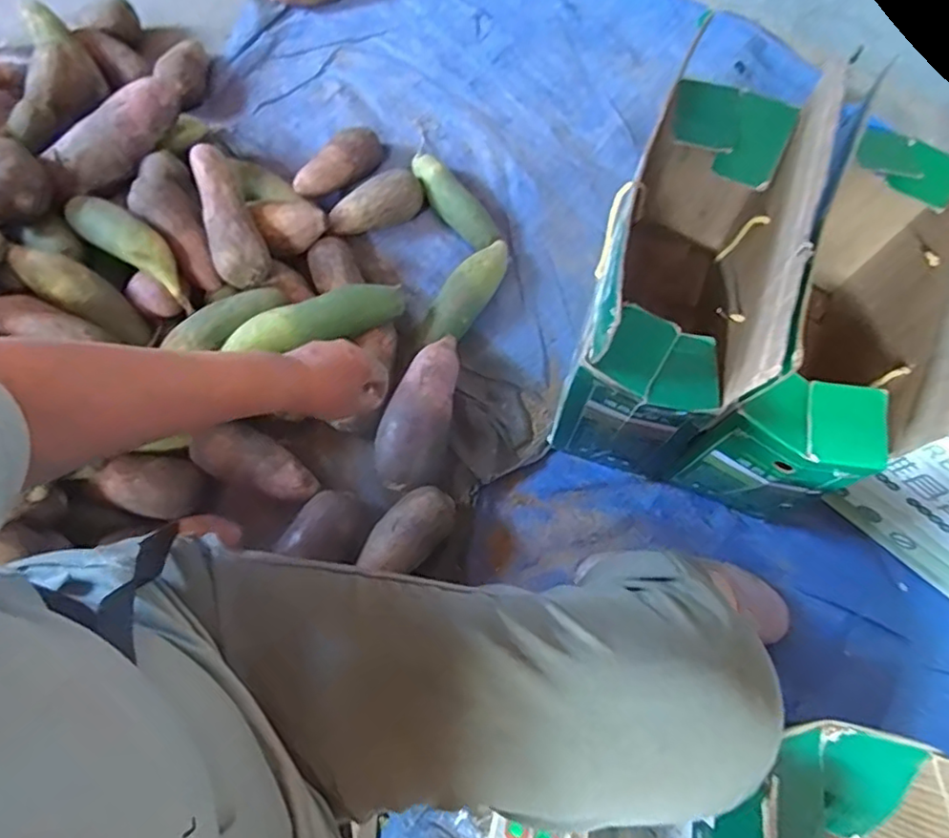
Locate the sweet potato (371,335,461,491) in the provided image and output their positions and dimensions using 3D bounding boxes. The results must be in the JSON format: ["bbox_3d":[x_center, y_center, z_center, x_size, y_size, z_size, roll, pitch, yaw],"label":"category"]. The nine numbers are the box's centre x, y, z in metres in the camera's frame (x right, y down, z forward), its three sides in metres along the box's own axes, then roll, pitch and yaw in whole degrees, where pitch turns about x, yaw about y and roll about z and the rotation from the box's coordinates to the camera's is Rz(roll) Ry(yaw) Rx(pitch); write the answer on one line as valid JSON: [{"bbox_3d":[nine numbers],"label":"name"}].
[{"bbox_3d":[-0.066,-0.007,0.786,0.083,0.061,0.203,19,72,7],"label":"sweet potato"}]

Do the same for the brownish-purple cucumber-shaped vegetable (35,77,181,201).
[{"bbox_3d":[-0.475,-0.372,0.806,0.198,0.054,0.067,-39,75,-12],"label":"brownish-purple cucumber-shaped vegetable"}]

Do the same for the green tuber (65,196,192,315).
[{"bbox_3d":[-0.424,-0.216,0.759,0.189,0.045,0.061,39,75,-3],"label":"green tuber"}]

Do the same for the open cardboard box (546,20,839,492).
[{"bbox_3d":[0.225,-0.151,0.658,0.167,0.329,0.365,19,72,7],"label":"open cardboard box"}]

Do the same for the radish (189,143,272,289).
[{"bbox_3d":[-0.311,-0.254,0.768,0.060,0.046,0.178,-20,85,-6],"label":"radish"}]

